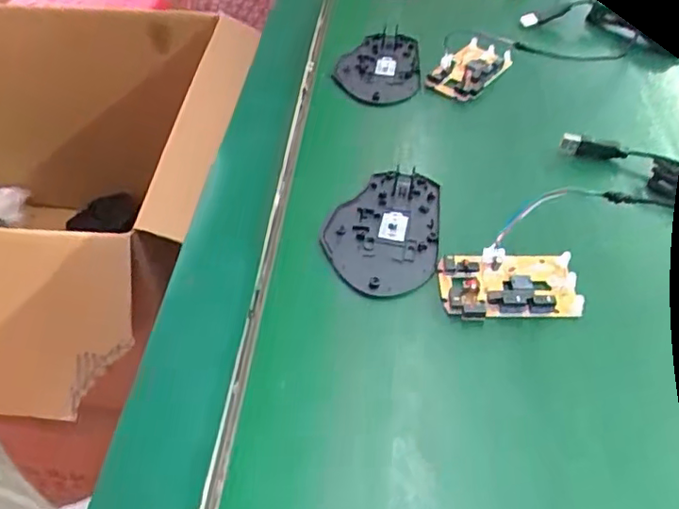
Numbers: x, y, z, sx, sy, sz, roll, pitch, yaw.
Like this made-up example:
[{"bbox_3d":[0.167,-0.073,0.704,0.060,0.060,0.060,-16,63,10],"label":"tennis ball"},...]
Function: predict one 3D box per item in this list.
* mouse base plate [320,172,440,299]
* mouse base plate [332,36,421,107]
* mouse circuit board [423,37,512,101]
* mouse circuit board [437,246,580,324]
[{"bbox_3d":[0.029,-0.017,0.399,0.071,0.008,0.107,9,48,7],"label":"mouse base plate"},{"bbox_3d":[0.033,-0.165,0.533,0.072,0.008,0.106,3,47,4],"label":"mouse base plate"},{"bbox_3d":[0.112,-0.159,0.525,0.046,0.014,0.082,29,54,26],"label":"mouse circuit board"},{"bbox_3d":[0.101,0.017,0.364,0.080,0.013,0.045,-4,47,-5],"label":"mouse circuit board"}]

